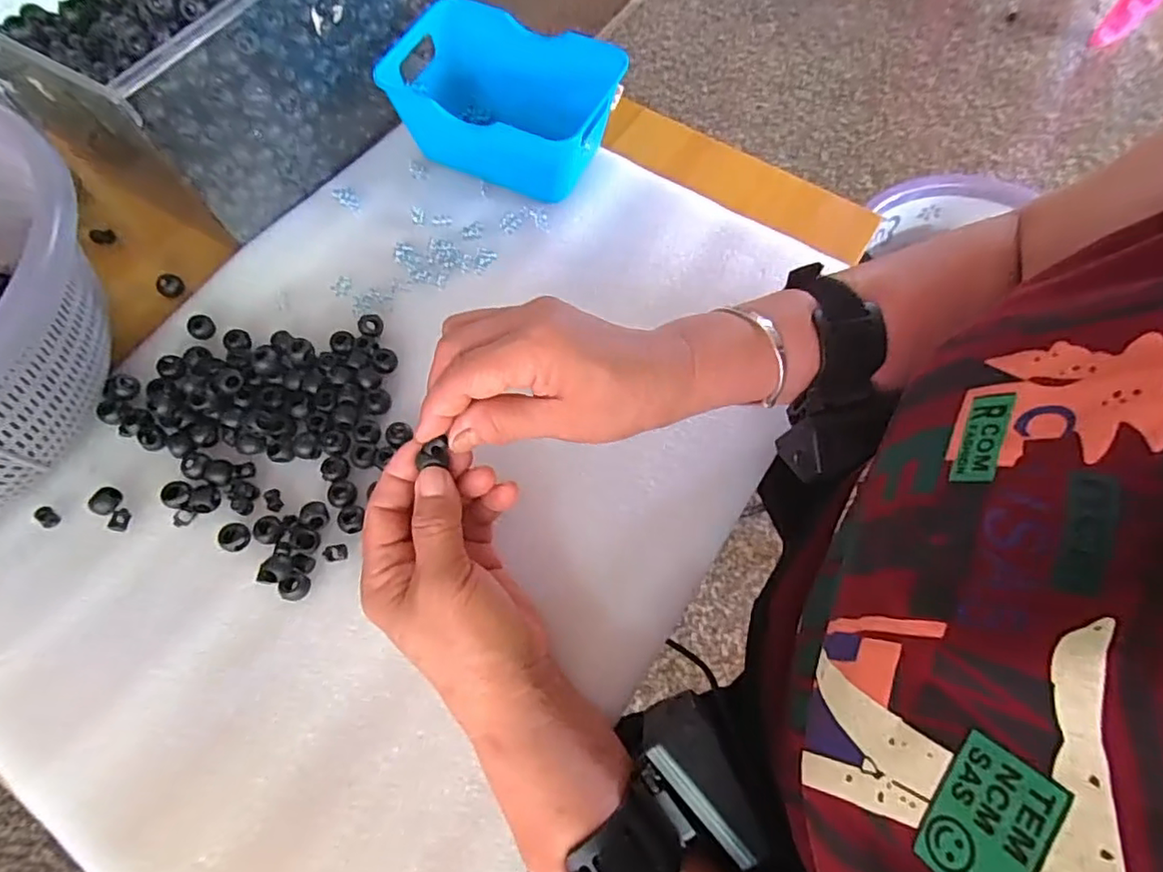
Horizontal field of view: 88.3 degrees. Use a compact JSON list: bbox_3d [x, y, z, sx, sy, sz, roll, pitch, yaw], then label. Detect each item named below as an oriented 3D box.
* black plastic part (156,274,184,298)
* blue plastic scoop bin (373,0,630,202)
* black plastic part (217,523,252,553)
[{"bbox_3d":[-0.284,-0.104,0.413,0.015,0.009,0.015,0,65,0],"label":"black plastic part"},{"bbox_3d":[-0.057,-0.240,0.438,0.157,0.066,0.103,21,68,9],"label":"blue plastic scoop bin"},{"bbox_3d":[-0.191,0.056,0.331,0.015,0.007,0.015,0,66,0],"label":"black plastic part"}]

